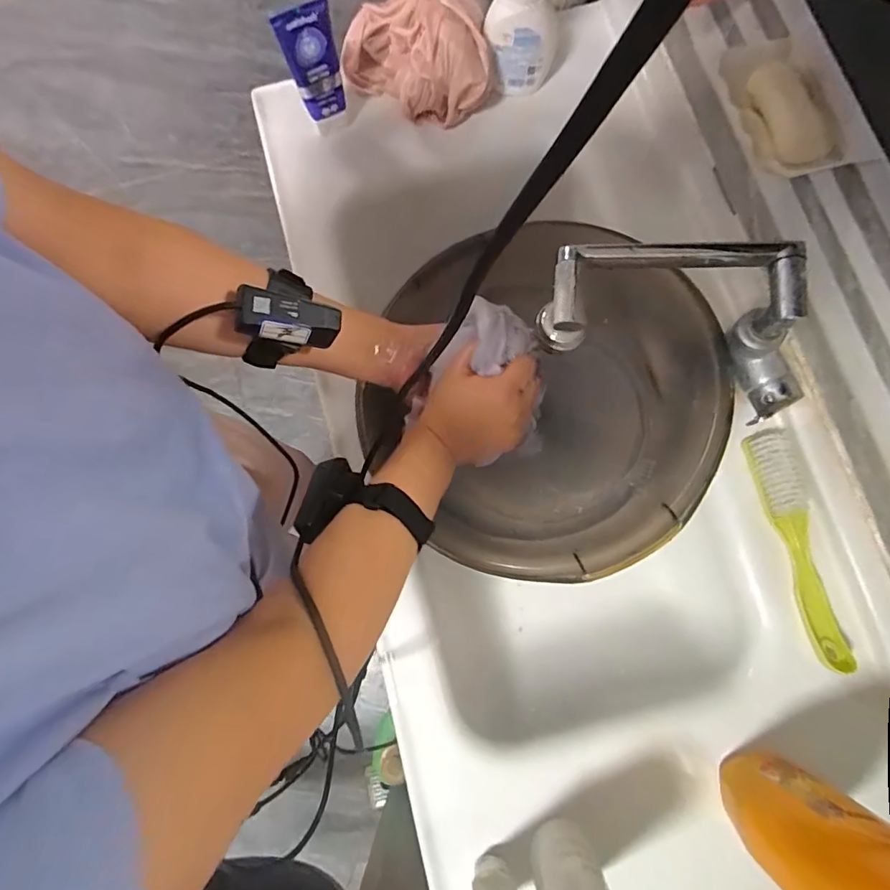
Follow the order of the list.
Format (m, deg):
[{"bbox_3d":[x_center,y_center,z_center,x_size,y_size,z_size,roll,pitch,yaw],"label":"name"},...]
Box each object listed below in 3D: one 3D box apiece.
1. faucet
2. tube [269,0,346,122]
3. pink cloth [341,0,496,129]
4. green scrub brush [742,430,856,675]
[{"bbox_3d":[0.213,-0.112,0.437,0.244,0.103,0.100,16,79,5],"label":"faucet"},{"bbox_3d":[-0.142,-0.410,0.548,0.055,0.135,0.019,-17,78,-2],"label":"tube"},{"bbox_3d":[-0.033,-0.471,0.576,0.178,0.091,0.152,1,78,2],"label":"pink cloth"},{"bbox_3d":[0.352,0.099,0.491,0.037,0.024,0.230,-12,78,-1],"label":"green scrub brush"}]

